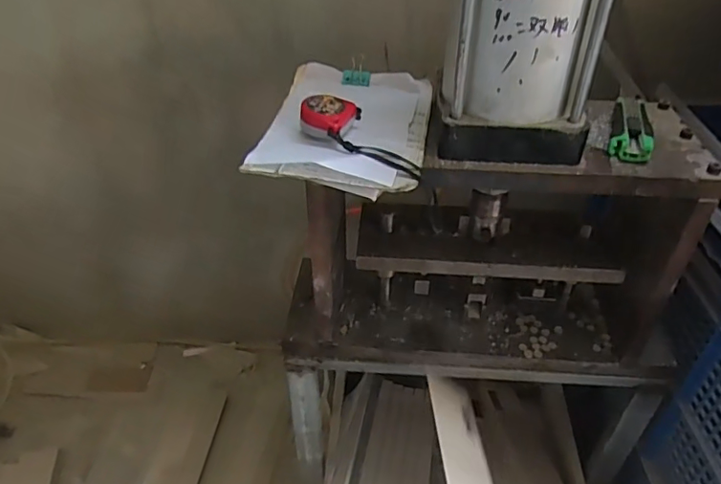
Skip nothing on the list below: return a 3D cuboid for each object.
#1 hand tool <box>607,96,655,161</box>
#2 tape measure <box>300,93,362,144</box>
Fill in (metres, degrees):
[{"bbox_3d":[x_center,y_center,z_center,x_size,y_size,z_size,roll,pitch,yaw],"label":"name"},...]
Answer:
[{"bbox_3d":[0.285,-0.122,0.570,0.040,0.017,0.127,15,40,18],"label":"hand tool"},{"bbox_3d":[-0.032,-0.123,0.534,0.050,0.031,0.055,10,39,12],"label":"tape measure"}]

